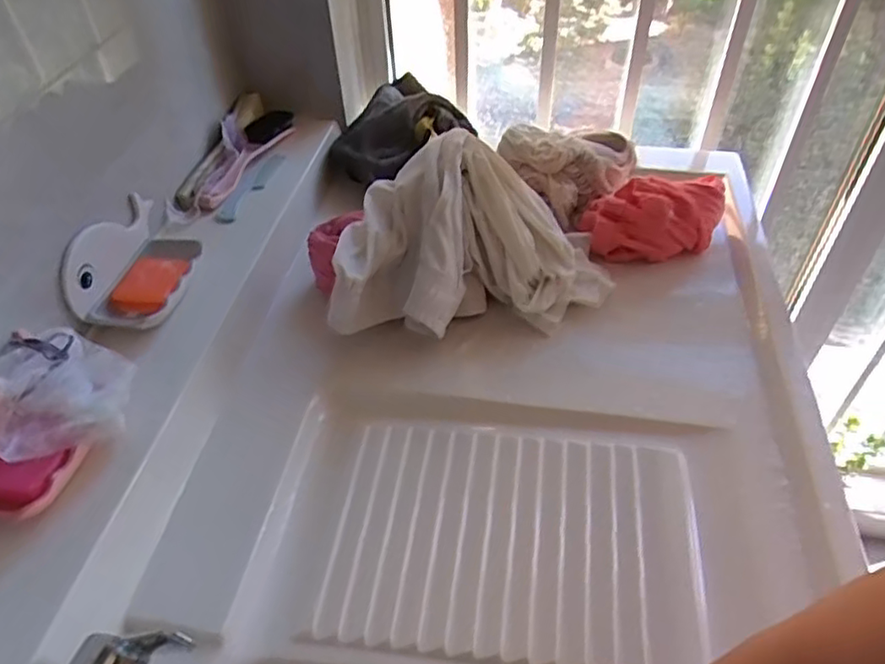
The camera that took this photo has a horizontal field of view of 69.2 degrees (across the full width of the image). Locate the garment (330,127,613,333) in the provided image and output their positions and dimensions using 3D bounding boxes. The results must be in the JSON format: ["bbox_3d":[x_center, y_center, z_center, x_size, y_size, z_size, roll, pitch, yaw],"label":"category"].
[{"bbox_3d":[0.026,-0.092,0.654,0.293,0.151,0.159,-15,47,-11],"label":"garment"}]

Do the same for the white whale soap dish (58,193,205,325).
[{"bbox_3d":[-0.290,-0.075,0.629,0.089,0.063,0.154,7,47,10],"label":"white whale soap dish"}]

